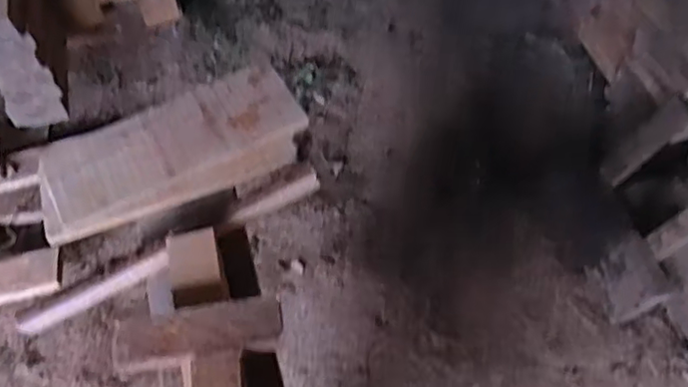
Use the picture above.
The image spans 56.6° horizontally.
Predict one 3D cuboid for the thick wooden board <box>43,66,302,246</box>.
[{"bbox_3d":[-0.187,-0.048,0.701,0.279,0.030,0.121,-19,59,-9],"label":"thick wooden board"}]

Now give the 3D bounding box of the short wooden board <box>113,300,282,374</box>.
[{"bbox_3d":[-0.123,0.117,0.541,0.138,0.013,0.047,-7,57,-2],"label":"short wooden board"}]

